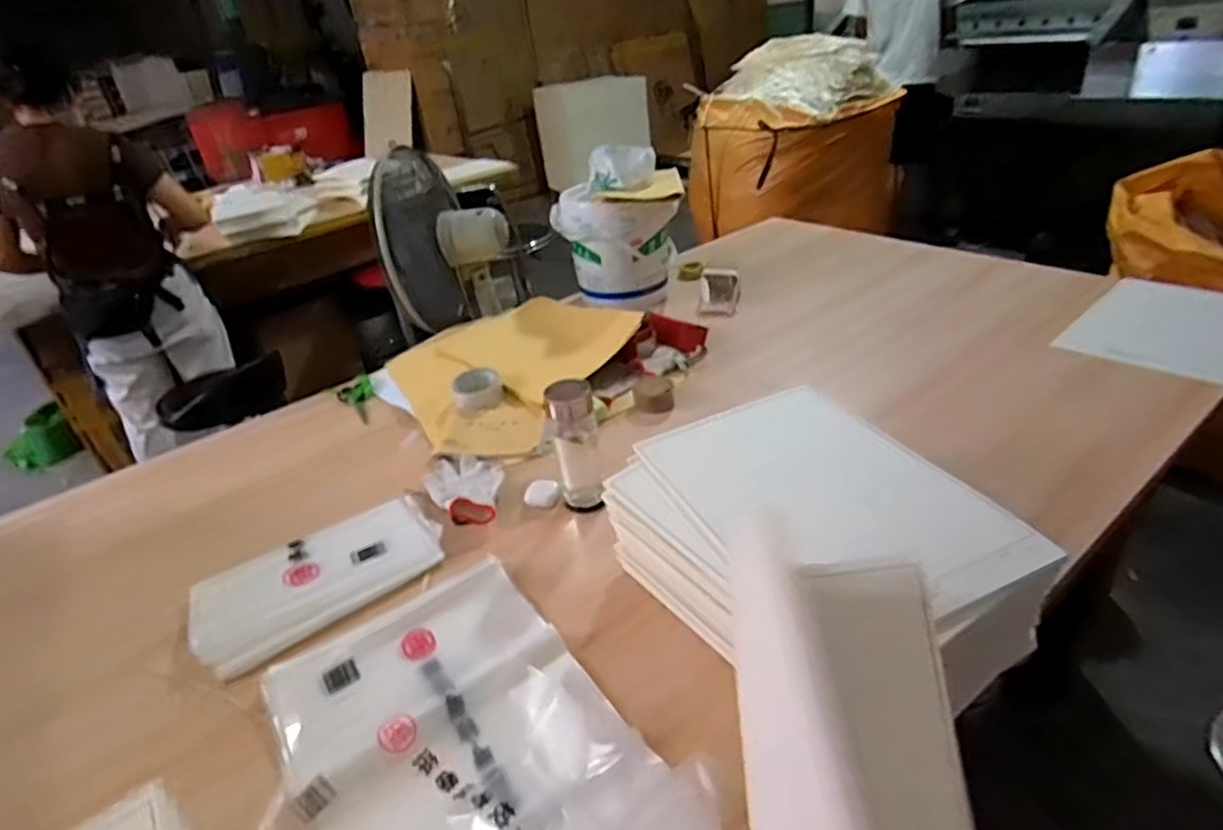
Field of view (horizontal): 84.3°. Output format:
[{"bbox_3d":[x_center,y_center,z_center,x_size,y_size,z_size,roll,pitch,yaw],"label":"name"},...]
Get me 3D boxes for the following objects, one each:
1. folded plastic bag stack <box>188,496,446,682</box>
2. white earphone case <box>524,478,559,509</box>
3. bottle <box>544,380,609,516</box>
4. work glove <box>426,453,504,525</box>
[{"bbox_3d":[-0.393,0.210,0.910,0.308,0.020,0.191,-26,36,-29],"label":"folded plastic bag stack"},{"bbox_3d":[-0.105,0.119,1.012,0.051,0.034,0.034,-9,31,-3],"label":"white earphone case"},{"bbox_3d":[-0.046,0.053,0.939,0.066,0.189,0.077,-9,31,-3],"label":"bottle"},{"bbox_3d":[-0.224,0.105,1.041,0.106,0.035,0.187,-19,33,-19],"label":"work glove"}]

